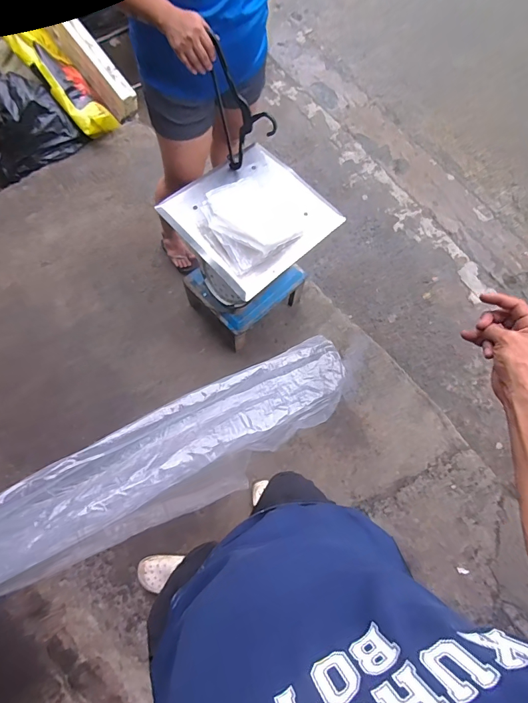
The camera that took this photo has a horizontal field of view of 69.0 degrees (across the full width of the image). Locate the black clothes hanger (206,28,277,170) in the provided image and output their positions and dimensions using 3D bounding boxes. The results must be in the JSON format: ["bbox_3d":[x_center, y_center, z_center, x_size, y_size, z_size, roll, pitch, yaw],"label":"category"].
[{"bbox_3d":[-0.054,-0.582,0.979,0.198,0.325,0.029,41,77,10],"label":"black clothes hanger"}]

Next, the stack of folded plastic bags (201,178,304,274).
[{"bbox_3d":[-0.028,-0.358,1.033,0.266,0.096,0.228,-39,78,-11],"label":"stack of folded plastic bags"}]

